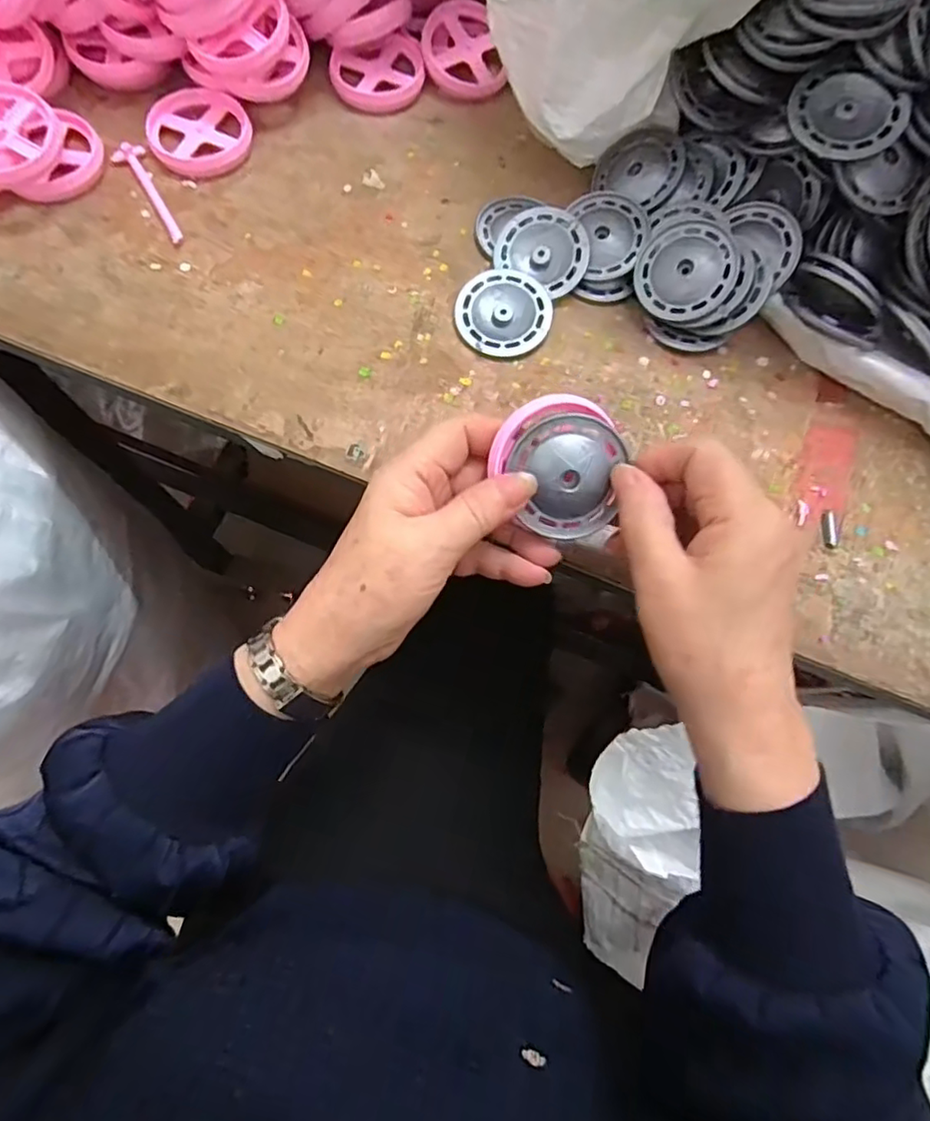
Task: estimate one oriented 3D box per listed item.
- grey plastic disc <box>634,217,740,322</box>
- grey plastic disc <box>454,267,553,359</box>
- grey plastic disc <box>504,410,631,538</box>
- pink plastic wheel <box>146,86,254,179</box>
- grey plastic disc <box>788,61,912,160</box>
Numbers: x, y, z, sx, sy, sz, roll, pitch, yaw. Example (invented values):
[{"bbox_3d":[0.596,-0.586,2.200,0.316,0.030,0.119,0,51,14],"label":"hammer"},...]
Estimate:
[{"bbox_3d":[0.131,-0.173,0.364,0.055,0.005,0.057,3,96,23],"label":"grey plastic disc"},{"bbox_3d":[0.024,-0.151,0.374,0.056,0.008,0.057,1,74,-3],"label":"grey plastic disc"},{"bbox_3d":[0.046,-0.038,0.284,0.051,0.006,0.057,6,108,-2],"label":"grey plastic disc"},{"bbox_3d":[-0.176,-0.280,0.401,0.067,0.009,0.063,1,74,-3],"label":"pink plastic wheel"},{"bbox_3d":[0.200,-0.234,0.322,0.057,0.006,0.049,31,90,9],"label":"grey plastic disc"}]

